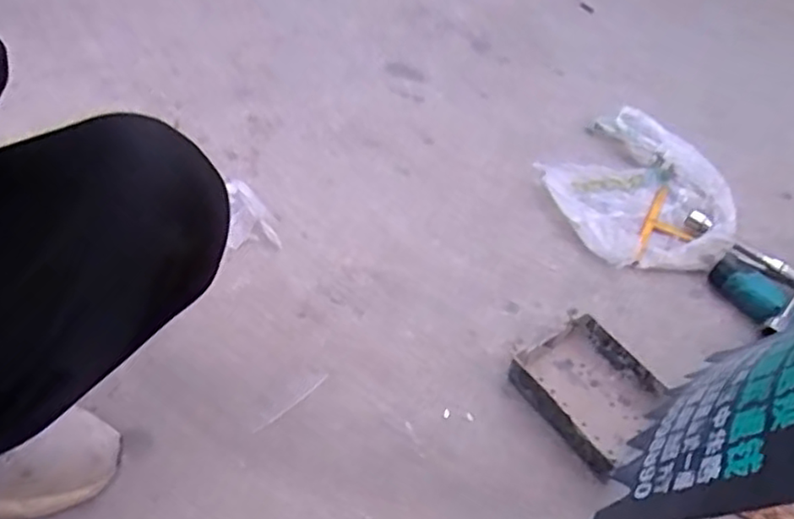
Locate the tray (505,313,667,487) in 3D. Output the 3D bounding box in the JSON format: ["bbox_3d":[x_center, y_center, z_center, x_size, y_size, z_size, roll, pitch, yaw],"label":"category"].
[{"bbox_3d":[0.214,0.145,0.740,0.134,0.044,0.151,-27,54,-30],"label":"tray"}]

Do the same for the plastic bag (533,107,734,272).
[{"bbox_3d":[0.359,-0.104,0.994,0.259,0.055,0.323,-14,49,-20],"label":"plastic bag"}]

